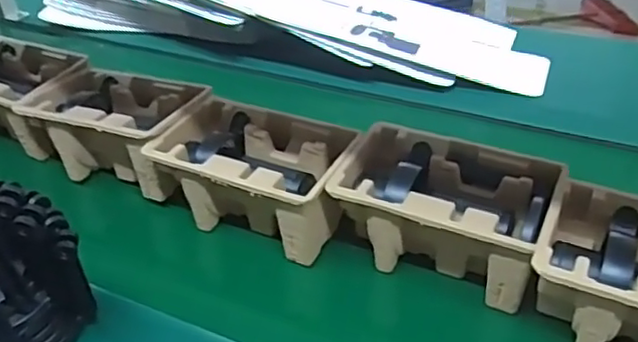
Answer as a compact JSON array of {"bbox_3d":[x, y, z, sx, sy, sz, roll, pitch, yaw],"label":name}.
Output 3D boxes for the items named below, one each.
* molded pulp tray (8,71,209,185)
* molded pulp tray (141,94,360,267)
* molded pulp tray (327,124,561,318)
[{"bbox_3d":[-0.279,-0.067,0.850,0.262,0.097,0.145,15,44,25],"label":"molded pulp tray"},{"bbox_3d":[-0.070,0.003,0.751,0.224,0.098,0.147,14,44,25],"label":"molded pulp tray"},{"bbox_3d":[0.139,0.042,0.684,0.221,0.101,0.153,18,45,28],"label":"molded pulp tray"}]

